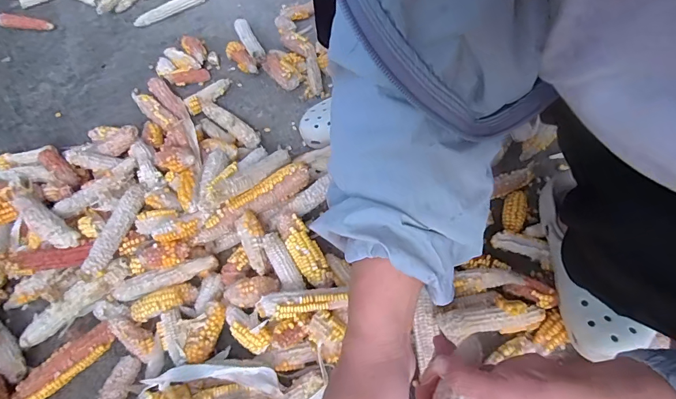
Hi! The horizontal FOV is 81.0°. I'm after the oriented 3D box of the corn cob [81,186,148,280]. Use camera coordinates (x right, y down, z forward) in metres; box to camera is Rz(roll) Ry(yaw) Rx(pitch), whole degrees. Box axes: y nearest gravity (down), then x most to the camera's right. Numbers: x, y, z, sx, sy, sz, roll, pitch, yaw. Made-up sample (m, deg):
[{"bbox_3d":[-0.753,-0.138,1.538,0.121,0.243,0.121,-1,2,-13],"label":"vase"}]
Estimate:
[{"bbox_3d":[-0.335,0.046,0.599,0.034,0.029,0.159,7,60,9],"label":"corn cob"}]

